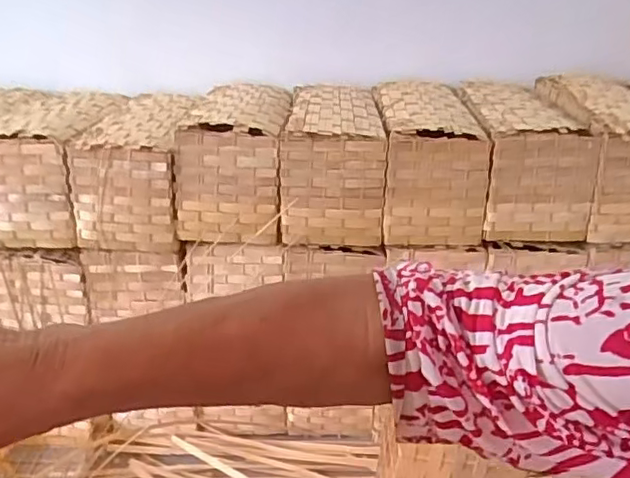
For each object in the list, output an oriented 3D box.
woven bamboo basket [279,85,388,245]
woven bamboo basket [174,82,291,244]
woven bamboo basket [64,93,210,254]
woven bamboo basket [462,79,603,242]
[{"bbox_3d":[0.029,-0.160,1.205,0.187,0.217,0.350,3,24,-2],"label":"woven bamboo basket"},{"bbox_3d":[-0.158,-0.168,1.226,0.187,0.225,0.373,4,24,0],"label":"woven bamboo basket"},{"bbox_3d":[-0.347,-0.152,1.255,0.211,0.217,0.389,3,24,-2],"label":"woven bamboo basket"},{"bbox_3d":[0.403,-0.168,1.200,0.189,0.209,0.370,4,24,0],"label":"woven bamboo basket"}]

